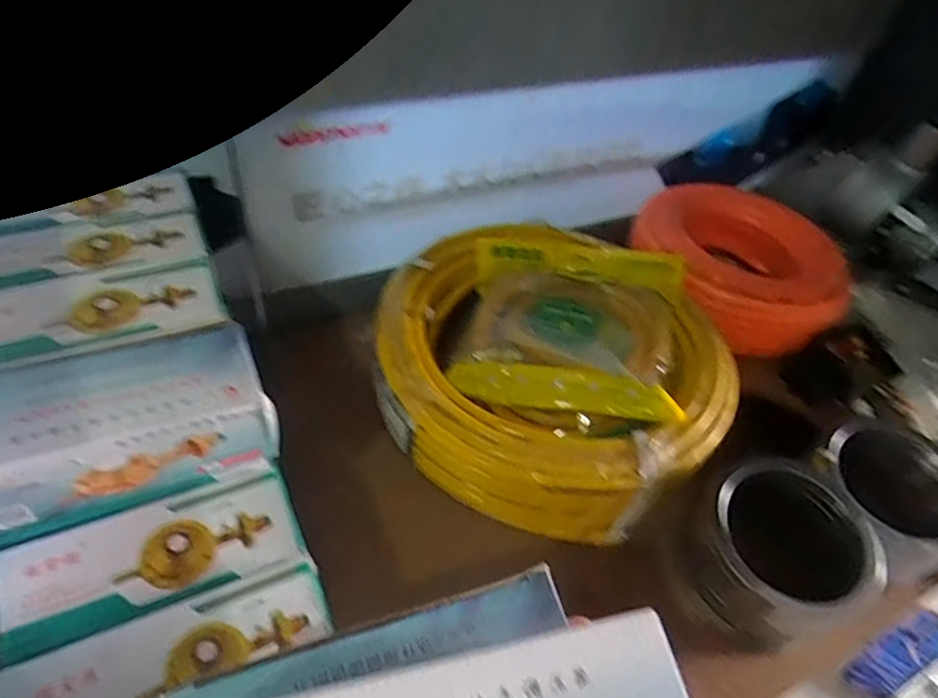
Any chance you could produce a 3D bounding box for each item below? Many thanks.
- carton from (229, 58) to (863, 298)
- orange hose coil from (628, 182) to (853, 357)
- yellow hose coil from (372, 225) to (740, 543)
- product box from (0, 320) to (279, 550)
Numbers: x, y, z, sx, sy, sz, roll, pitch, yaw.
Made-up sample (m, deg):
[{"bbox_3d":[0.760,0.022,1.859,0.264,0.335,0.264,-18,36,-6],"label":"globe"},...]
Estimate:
[{"bbox_3d":[0.109,-0.240,0.799,0.775,0.218,0.087,-14,49,-20],"label":"carton"},{"bbox_3d":[0.366,-0.120,0.848,0.275,0.097,0.258,4,45,-4],"label":"orange hose coil"},{"bbox_3d":[0.091,0.011,0.688,0.372,0.092,0.359,4,45,-4],"label":"yellow hose coil"},{"bbox_3d":[-0.238,0.054,0.421,0.186,0.086,0.080,-15,49,-20],"label":"product box"}]

